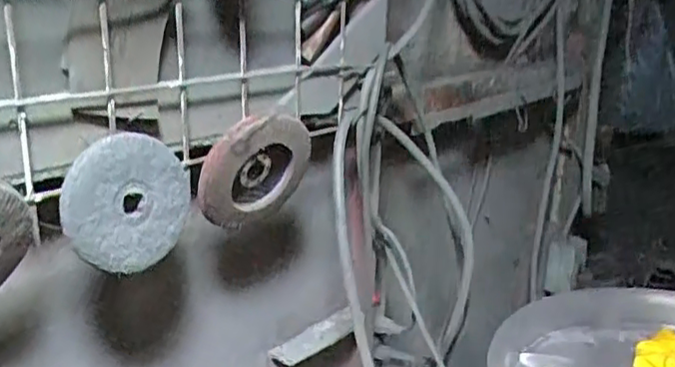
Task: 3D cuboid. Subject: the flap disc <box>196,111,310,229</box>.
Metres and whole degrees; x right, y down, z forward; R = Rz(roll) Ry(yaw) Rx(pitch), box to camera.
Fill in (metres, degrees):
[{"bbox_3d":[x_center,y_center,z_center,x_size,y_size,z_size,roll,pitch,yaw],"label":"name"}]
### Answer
[{"bbox_3d":[-0.059,-0.013,0.504,0.098,0.094,0.018,-15,45,-43],"label":"flap disc"}]

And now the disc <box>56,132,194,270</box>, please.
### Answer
[{"bbox_3d":[-0.133,0.012,0.422,0.012,0.086,0.082,7,-13,43],"label":"disc"}]

